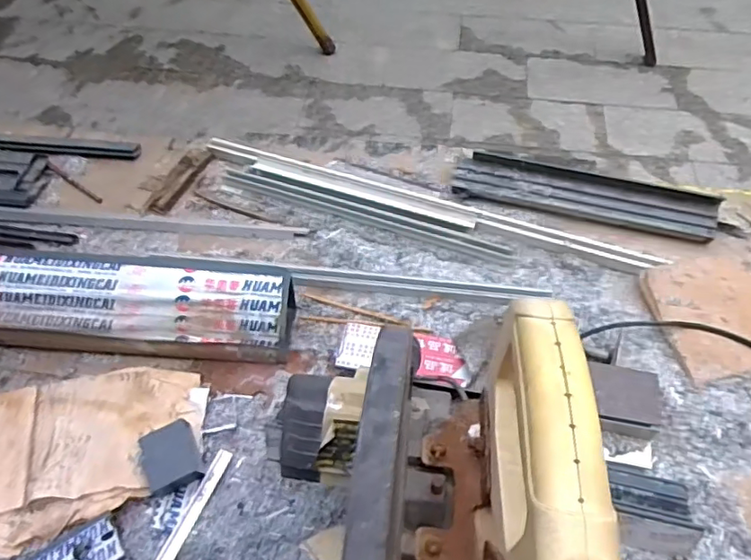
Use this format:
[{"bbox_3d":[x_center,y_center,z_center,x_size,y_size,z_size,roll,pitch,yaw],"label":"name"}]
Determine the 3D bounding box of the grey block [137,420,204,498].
[{"bbox_3d":[-0.271,0.234,0.759,0.069,0.021,0.079,-22,58,-13],"label":"grey block"}]

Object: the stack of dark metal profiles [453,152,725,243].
[{"bbox_3d":[0.348,-0.144,0.975,0.430,0.045,0.075,11,57,10],"label":"stack of dark metal profiles"}]

